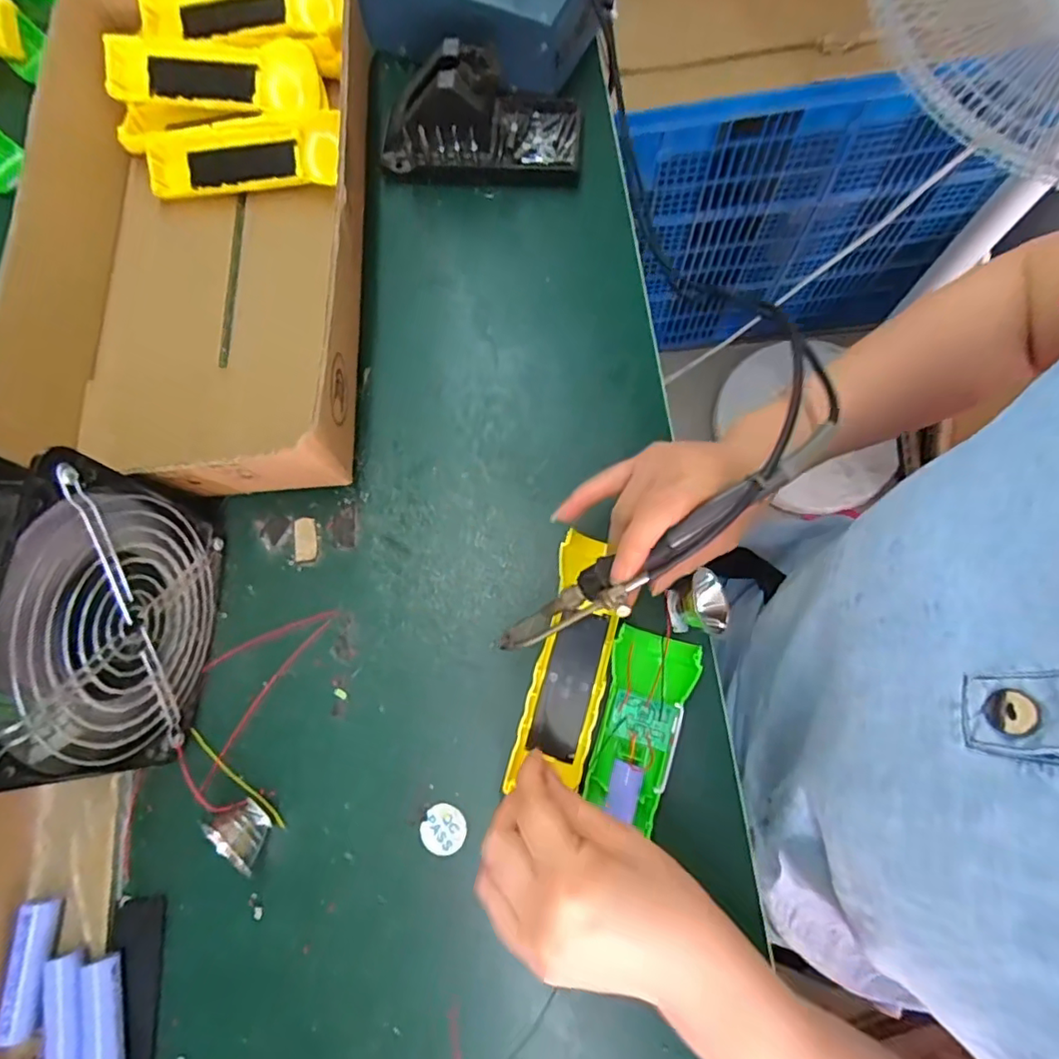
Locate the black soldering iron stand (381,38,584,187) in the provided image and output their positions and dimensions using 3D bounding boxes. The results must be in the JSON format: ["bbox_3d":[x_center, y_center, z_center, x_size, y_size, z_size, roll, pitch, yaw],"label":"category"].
[{"bbox_3d":[-0.037,-0.331,0.444,0.157,0.075,0.083,3,76,2],"label":"black soldering iron stand"}]

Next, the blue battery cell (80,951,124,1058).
[{"bbox_3d":[-0.229,0.268,0.309,0.016,0.019,0.064,-14,76,-2],"label":"blue battery cell"}]

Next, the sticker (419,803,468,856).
[{"bbox_3d":[-0.051,0.179,0.339,0.027,0.004,0.027,0,76,1],"label":"sticker"}]

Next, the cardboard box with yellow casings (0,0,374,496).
[{"bbox_3d":[-0.232,-0.234,0.415,0.222,0.078,0.419,0,76,1],"label":"cardboard box with yellow casings"}]

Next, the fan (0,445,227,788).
[{"bbox_3d":[-0.238,0.046,0.304,0.067,0.146,0.156,1,76,2],"label":"fan"}]

